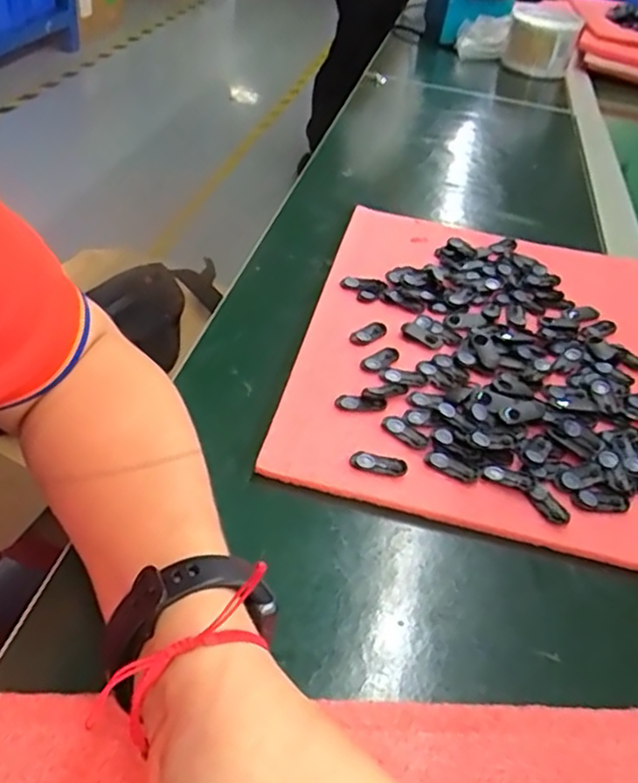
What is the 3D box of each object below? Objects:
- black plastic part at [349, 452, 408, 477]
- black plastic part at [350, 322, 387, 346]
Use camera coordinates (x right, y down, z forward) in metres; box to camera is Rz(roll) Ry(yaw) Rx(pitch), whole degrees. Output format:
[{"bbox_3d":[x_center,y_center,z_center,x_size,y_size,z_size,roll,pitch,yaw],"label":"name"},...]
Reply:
[{"bbox_3d":[0.033,0.041,0.380,0.031,0.005,0.012,10,41,1],"label":"black plastic part"},{"bbox_3d":[0.035,-0.040,0.476,0.029,0.004,0.016,-25,51,-33],"label":"black plastic part"}]

